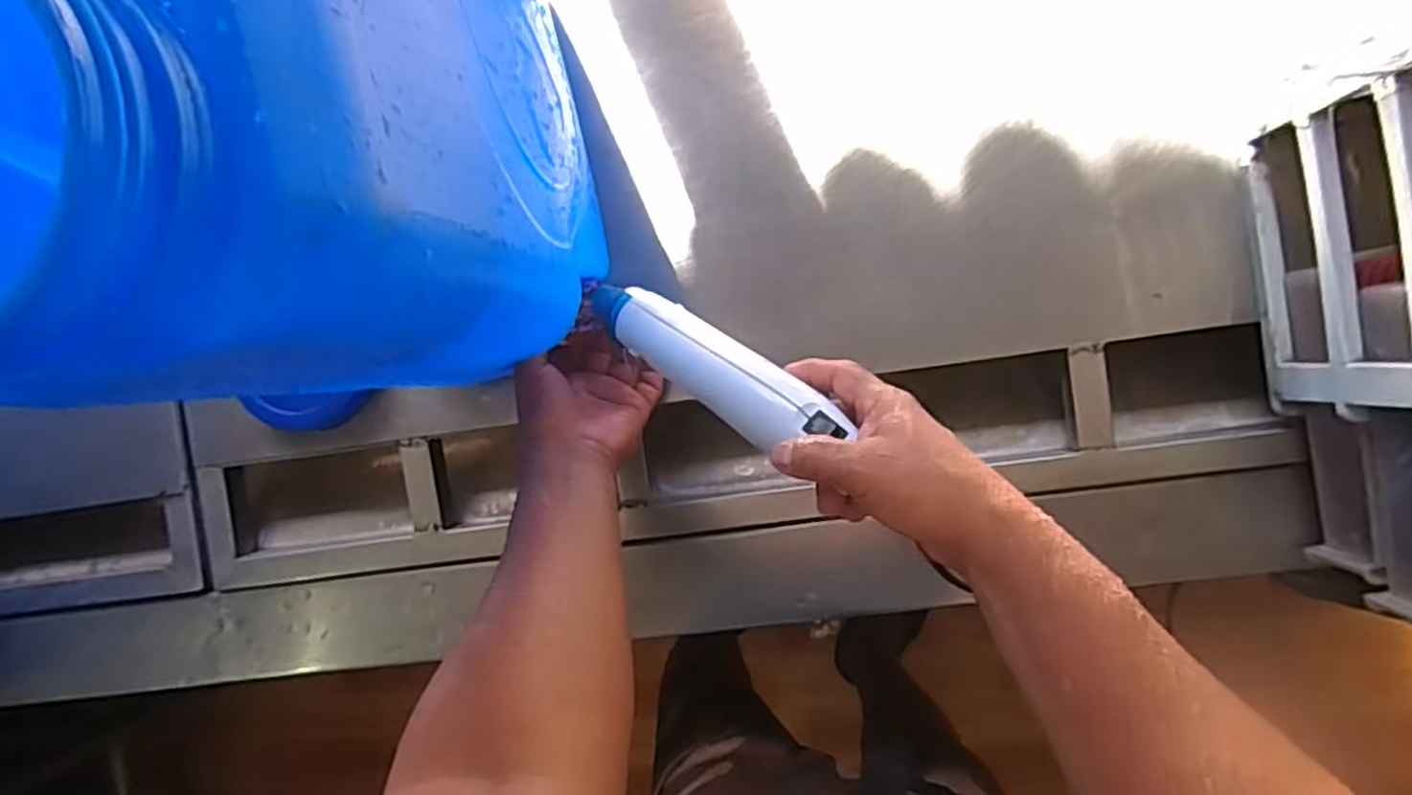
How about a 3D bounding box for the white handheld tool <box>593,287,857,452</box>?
[{"bbox_3d":[-0.009,-0.025,0.476,0.217,0.030,0.045,34,97,35],"label":"white handheld tool"}]

